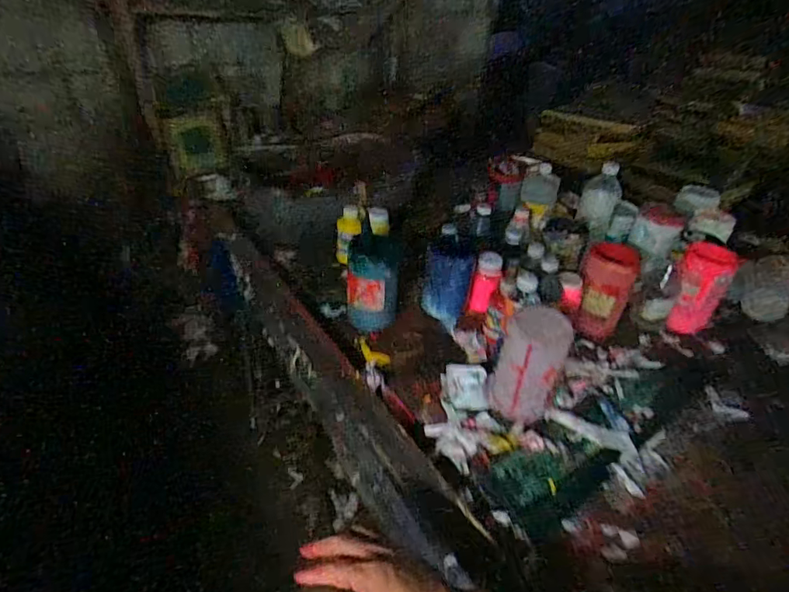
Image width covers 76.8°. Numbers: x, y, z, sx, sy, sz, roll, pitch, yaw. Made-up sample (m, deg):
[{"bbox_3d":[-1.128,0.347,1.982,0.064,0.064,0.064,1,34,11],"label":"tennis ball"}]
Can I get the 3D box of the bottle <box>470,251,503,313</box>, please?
[{"bbox_3d":[0.178,-0.029,0.969,0.048,0.039,0.133,16,72,12],"label":"bottle"}]

